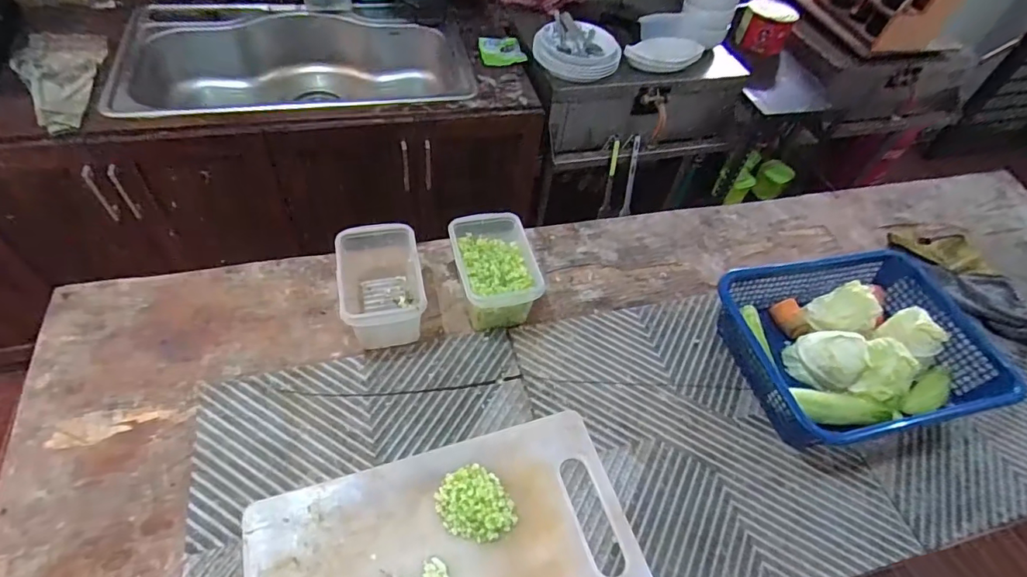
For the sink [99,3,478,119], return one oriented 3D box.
[{"bbox_3d":[-0.551,-0.541,1.386,0.827,0.219,0.488,-7,53,-12],"label":"sink"}]

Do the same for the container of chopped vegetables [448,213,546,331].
[{"bbox_3d":[-0.030,-0.019,0.735,0.104,0.099,0.155,-11,53,-15],"label":"container of chopped vegetables"}]

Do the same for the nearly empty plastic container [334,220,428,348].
[{"bbox_3d":[-0.178,0.006,0.702,0.103,0.115,0.155,-8,52,-12],"label":"nearly empty plastic container"}]

